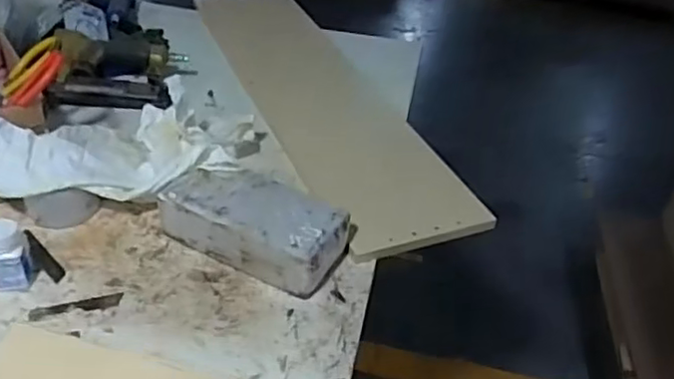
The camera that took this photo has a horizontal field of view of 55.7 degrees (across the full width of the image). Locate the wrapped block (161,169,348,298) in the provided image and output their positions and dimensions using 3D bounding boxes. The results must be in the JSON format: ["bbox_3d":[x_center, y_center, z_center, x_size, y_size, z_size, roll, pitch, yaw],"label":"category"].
[{"bbox_3d":[-0.095,0.039,0.732,0.204,0.065,0.104,21,40,17],"label":"wrapped block"}]

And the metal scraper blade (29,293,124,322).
[{"bbox_3d":[-0.273,0.122,0.670,0.091,0.004,0.020,-10,41,-20],"label":"metal scraper blade"}]

